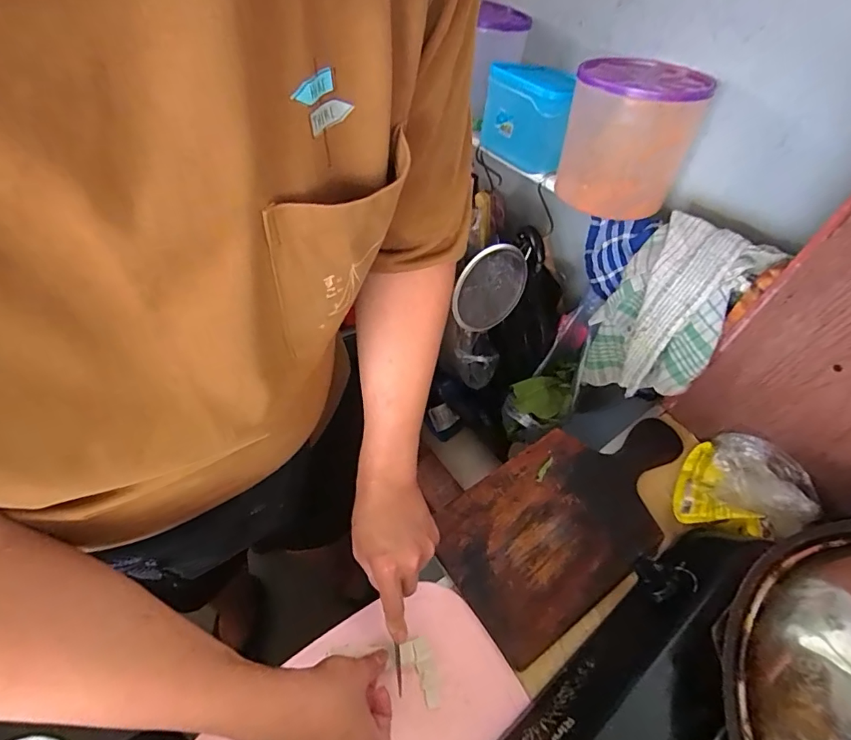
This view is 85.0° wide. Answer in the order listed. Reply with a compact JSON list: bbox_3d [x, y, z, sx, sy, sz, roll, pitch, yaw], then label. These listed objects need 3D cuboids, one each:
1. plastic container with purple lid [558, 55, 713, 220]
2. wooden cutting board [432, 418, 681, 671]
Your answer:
[{"bbox_3d":[0.236,-0.285,0.551,0.130,0.127,0.164,11,54,8],"label":"plastic container with purple lid"},{"bbox_3d":[0.178,0.163,0.556,0.334,0.017,0.174,-29,59,-20],"label":"wooden cutting board"}]

